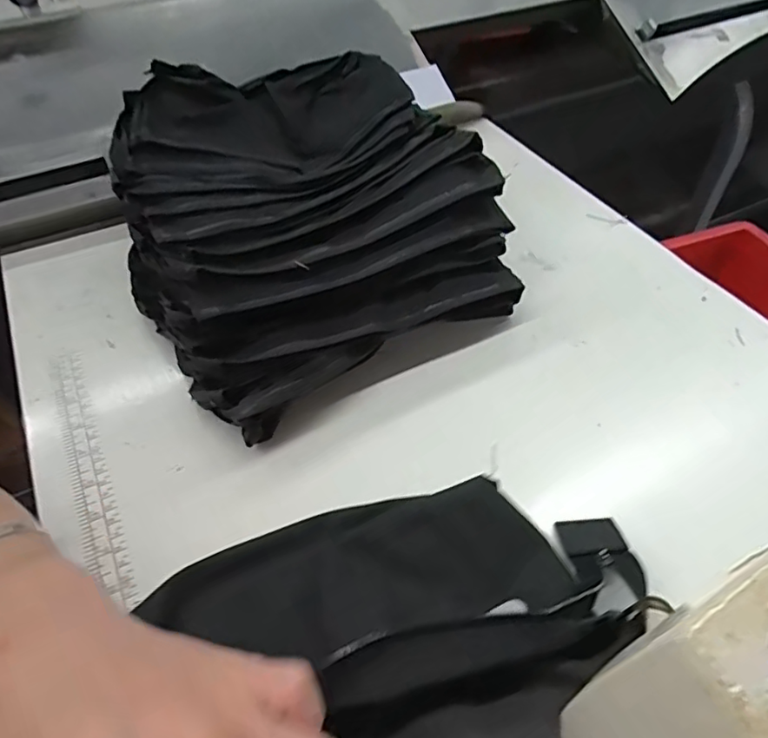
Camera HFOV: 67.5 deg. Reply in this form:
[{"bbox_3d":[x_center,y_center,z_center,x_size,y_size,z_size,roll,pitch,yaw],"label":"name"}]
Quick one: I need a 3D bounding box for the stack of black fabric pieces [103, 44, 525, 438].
[{"bbox_3d":[-0.070,-0.121,0.456,0.263,0.111,0.307,-28,54,-21],"label":"stack of black fabric pieces"}]

